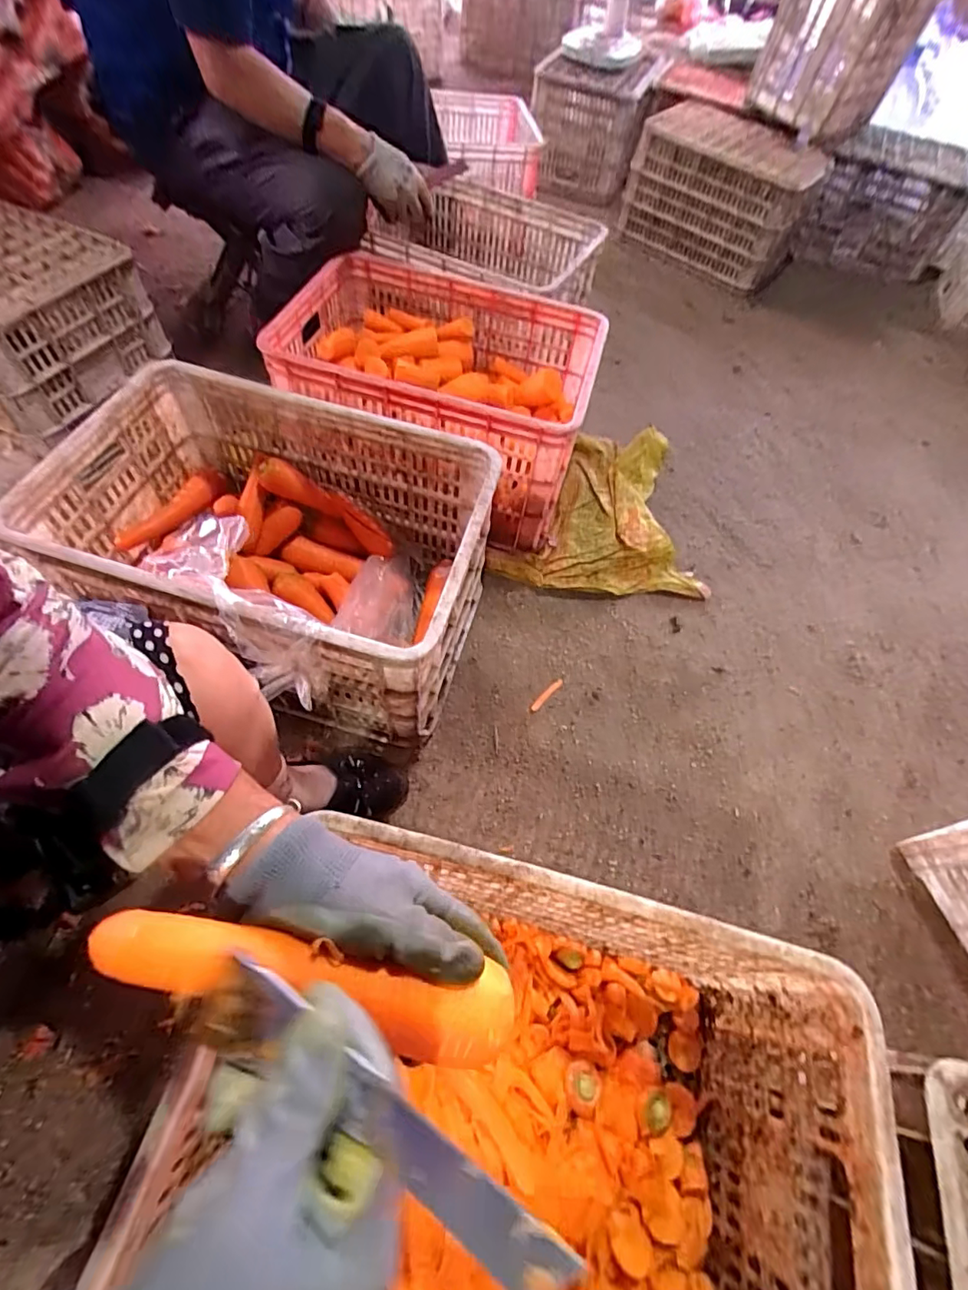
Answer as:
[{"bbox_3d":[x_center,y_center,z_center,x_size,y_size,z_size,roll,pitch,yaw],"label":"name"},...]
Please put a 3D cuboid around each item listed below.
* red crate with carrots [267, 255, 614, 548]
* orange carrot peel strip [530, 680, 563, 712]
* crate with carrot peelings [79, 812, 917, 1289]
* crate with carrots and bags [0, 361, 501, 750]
[{"bbox_3d":[-0.067,-0.452,0.983,0.502,0.275,0.384,19,60,5],"label":"red crate with carrots"},{"bbox_3d":[0.101,0.080,0.857,0.012,0.007,0.077,39,64,18],"label":"orange carrot peel strip"},{"bbox_3d":[0.047,0.426,0.484,0.472,0.282,0.355,15,59,2],"label":"crate with carrot peelings"},{"bbox_3d":[-0.269,-0.110,0.755,0.508,0.294,0.370,19,60,4],"label":"crate with carrots and bags"}]

